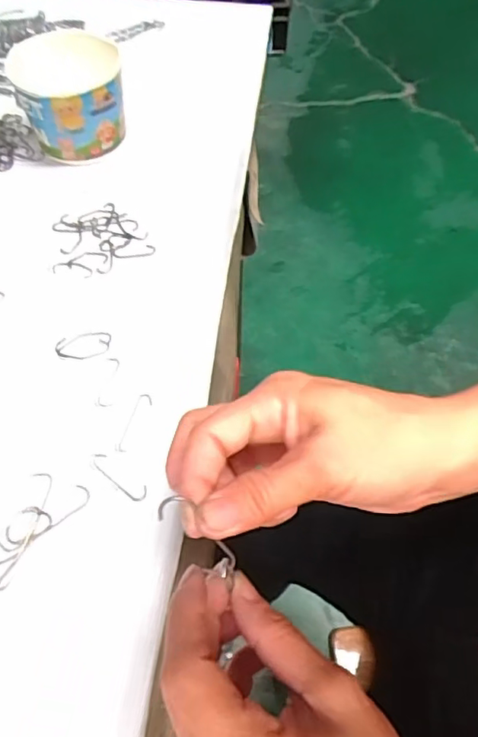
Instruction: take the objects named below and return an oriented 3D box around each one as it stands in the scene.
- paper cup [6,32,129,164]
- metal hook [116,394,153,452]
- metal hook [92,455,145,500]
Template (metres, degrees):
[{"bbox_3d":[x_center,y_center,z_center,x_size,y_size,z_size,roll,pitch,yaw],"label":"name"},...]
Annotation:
[{"bbox_3d":[-0.144,-0.234,0.491,0.084,0.082,0.077,1,58,-1],"label":"paper cup"},{"bbox_3d":[-0.069,0.035,0.368,0.010,0.004,0.044,15,59,8],"label":"metal hook"},{"bbox_3d":[-0.075,0.067,0.349,0.043,0.004,0.012,33,63,18],"label":"metal hook"}]

